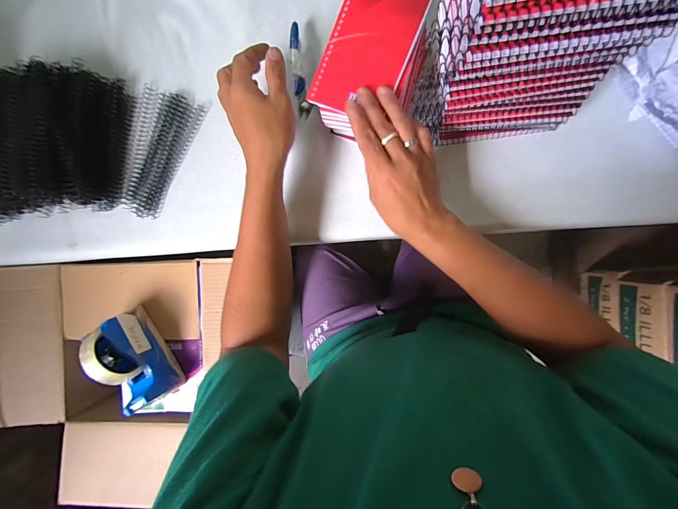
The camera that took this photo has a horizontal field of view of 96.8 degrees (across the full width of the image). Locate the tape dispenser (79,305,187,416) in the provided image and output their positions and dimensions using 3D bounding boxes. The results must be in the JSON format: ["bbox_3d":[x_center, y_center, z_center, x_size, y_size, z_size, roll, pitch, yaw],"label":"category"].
[{"bbox_3d":[-0.347,0.176,0.503,0.052,0.119,0.157,-27,89,8],"label":"tape dispenser"}]

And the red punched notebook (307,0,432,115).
[{"bbox_3d":[0.029,-0.202,0.297,0.080,0.007,0.128,23,94,7],"label":"red punched notebook"}]

